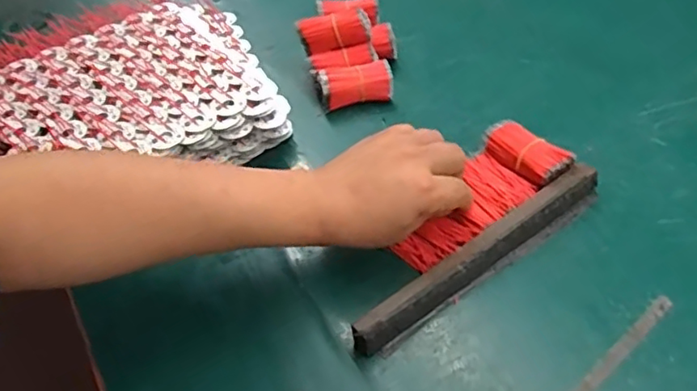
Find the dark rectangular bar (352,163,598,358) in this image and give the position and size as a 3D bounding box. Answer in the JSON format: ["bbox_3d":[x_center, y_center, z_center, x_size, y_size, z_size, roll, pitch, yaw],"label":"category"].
[{"bbox_3d":[0.100,0.042,0.435,0.234,0.024,0.022,-29,49,-21],"label":"dark rectangular bar"}]

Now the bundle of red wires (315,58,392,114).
[{"bbox_3d":[0.006,-0.108,0.583,0.071,0.035,0.031,-8,45,-1],"label":"bundle of red wires"}]

